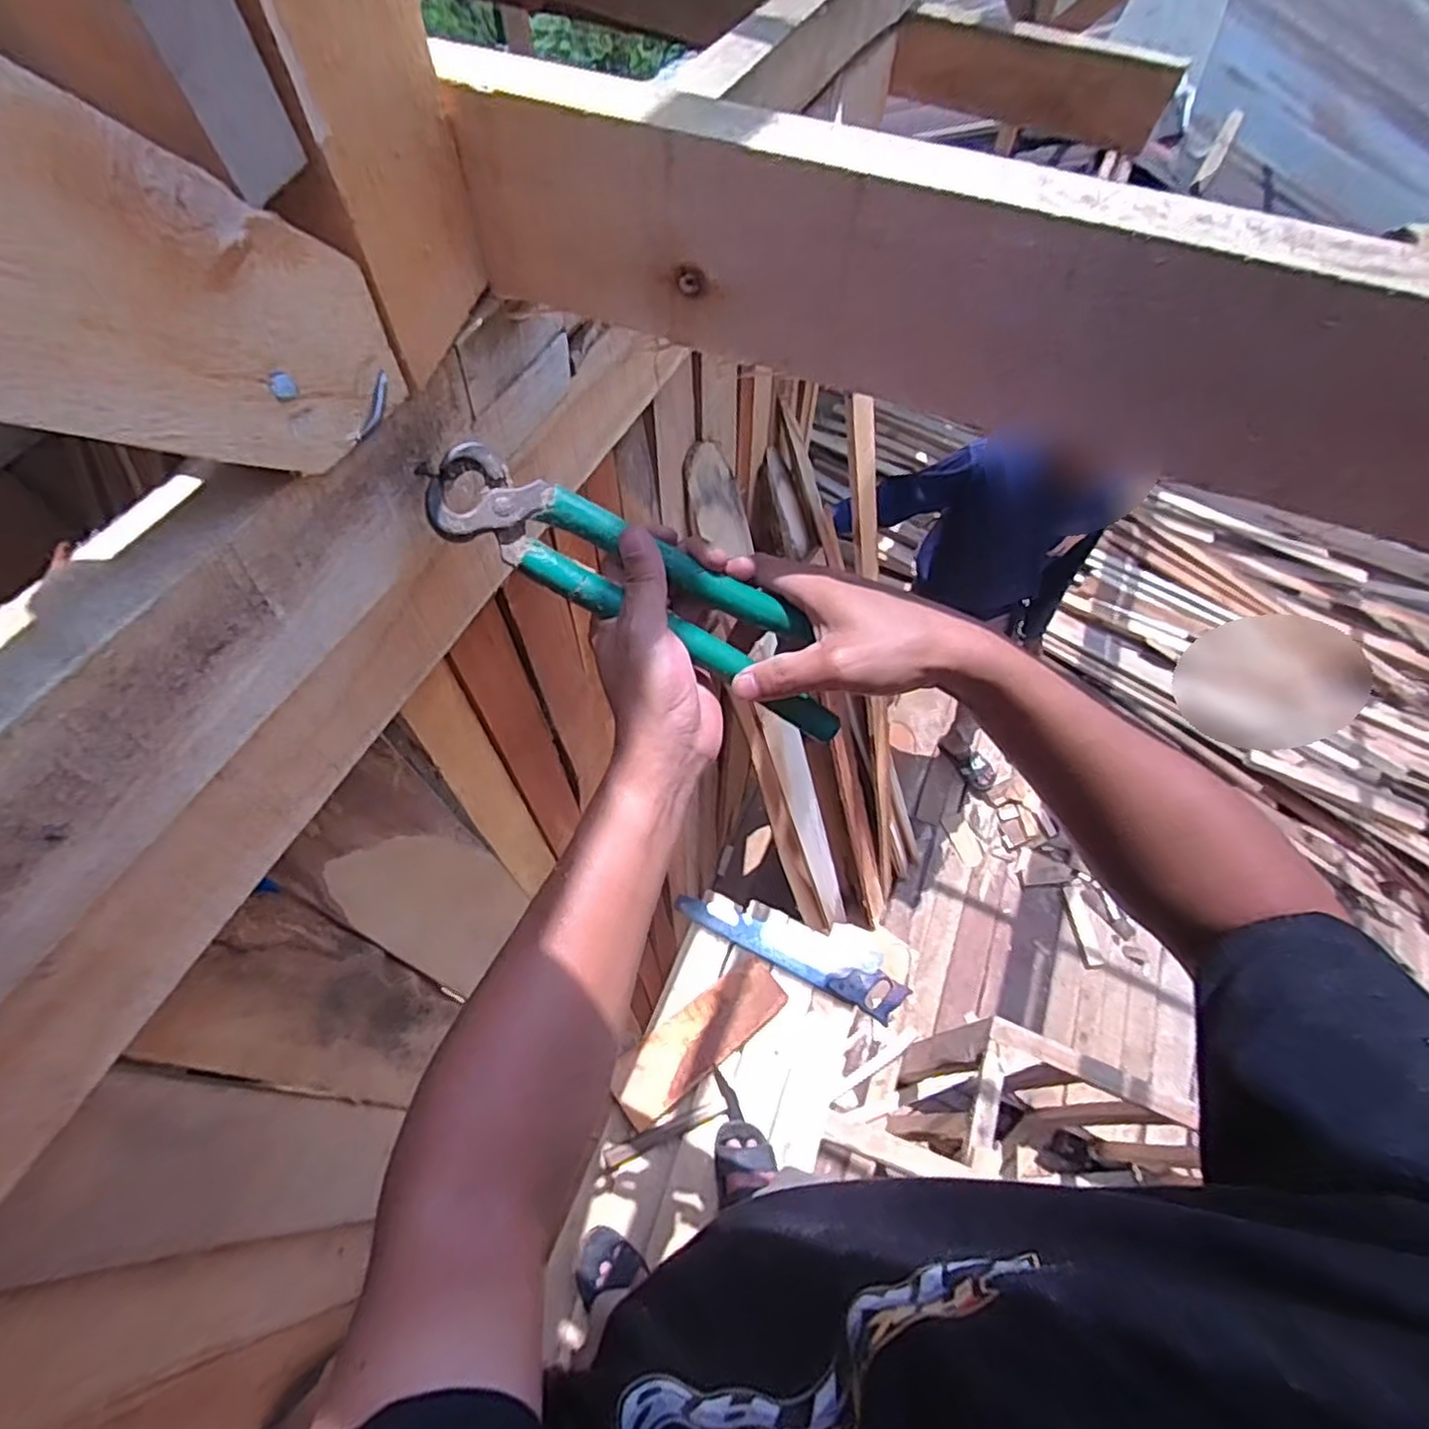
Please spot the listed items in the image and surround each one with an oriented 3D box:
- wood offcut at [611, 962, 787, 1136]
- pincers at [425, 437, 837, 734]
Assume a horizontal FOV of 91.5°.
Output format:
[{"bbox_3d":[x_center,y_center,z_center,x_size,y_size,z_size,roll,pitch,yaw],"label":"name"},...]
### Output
[{"bbox_3d":[-0.025,0.622,1.349,0.369,0.031,0.123,-31,62,-25],"label":"wood offcut"},{"bbox_3d":[-0.031,-0.065,0.373,0.242,0.029,0.050,27,59,-13],"label":"pincers"}]

